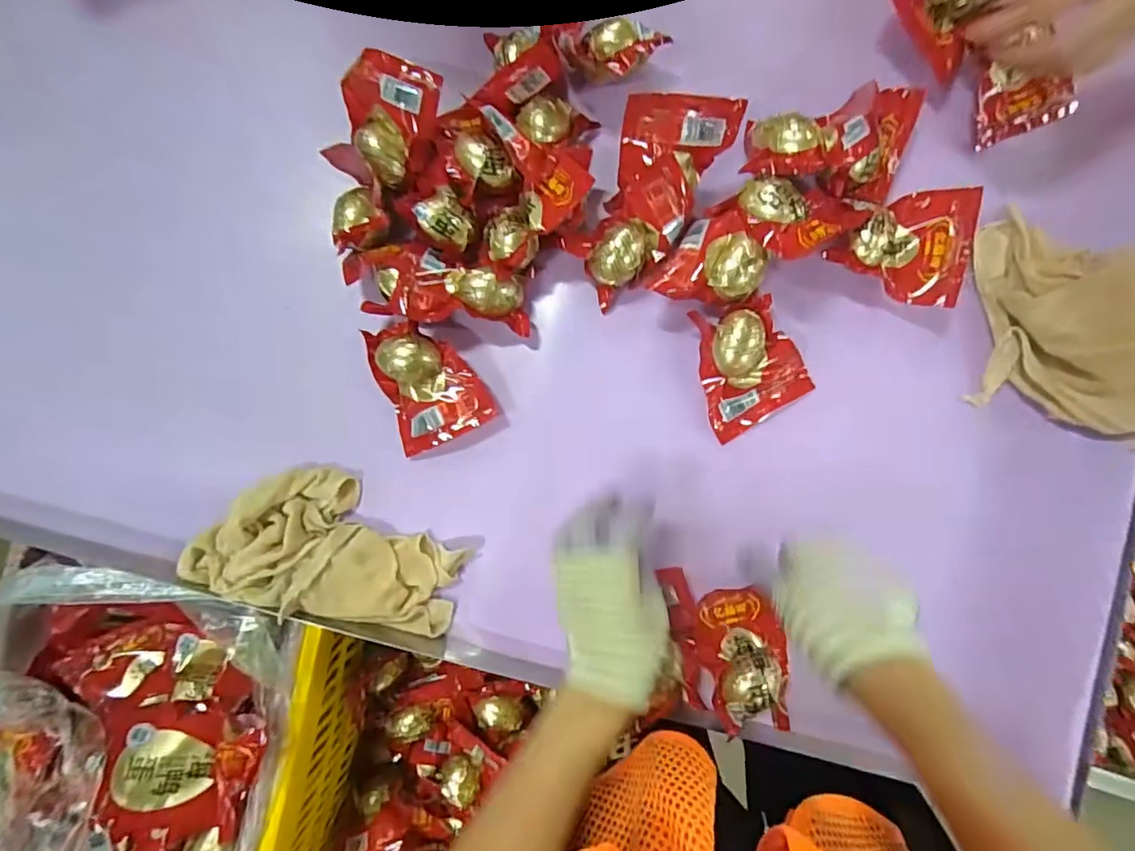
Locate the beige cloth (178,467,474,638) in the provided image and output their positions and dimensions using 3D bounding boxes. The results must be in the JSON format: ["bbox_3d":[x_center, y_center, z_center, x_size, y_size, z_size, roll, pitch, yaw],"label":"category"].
[{"bbox_3d":[-0.207,0.109,0.472,0.232,0.040,0.123,19,89,2],"label":"beige cloth"}]

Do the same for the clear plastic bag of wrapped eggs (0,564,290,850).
[{"bbox_3d":[-0.434,0.374,0.486,0.281,0.112,0.482,12,89,2],"label":"clear plastic bag of wrapped eggs"}]

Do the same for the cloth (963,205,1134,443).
[{"bbox_3d":[0.443,-0.085,0.444,0.176,0.077,0.176,10,89,2],"label":"cloth"}]

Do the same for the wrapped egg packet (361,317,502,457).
[{"bbox_3d":[-0.123,-0.041,0.476,0.086,0.033,0.110,-22,88,1],"label":"wrapped egg packet"}]

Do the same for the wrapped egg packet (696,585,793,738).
[{"bbox_3d":[0.151,0.197,0.456,0.073,0.047,0.104,-5,89,2],"label":"wrapped egg packet"}]

